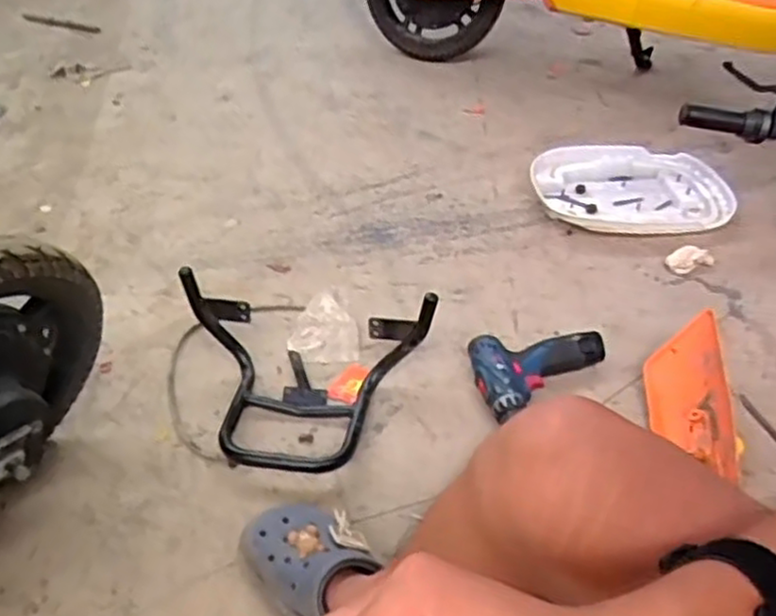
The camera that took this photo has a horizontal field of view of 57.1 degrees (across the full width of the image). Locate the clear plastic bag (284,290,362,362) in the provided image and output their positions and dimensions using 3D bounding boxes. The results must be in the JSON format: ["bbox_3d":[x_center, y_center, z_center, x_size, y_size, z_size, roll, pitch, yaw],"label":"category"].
[{"bbox_3d":[-0.094,0.027,1.089,0.101,0.015,0.136,1,41,-2],"label":"clear plastic bag"}]

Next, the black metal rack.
[{"bbox_3d":[-0.127,0.087,0.905,0.323,0.142,0.217,11,42,11],"label":"black metal rack"}]

